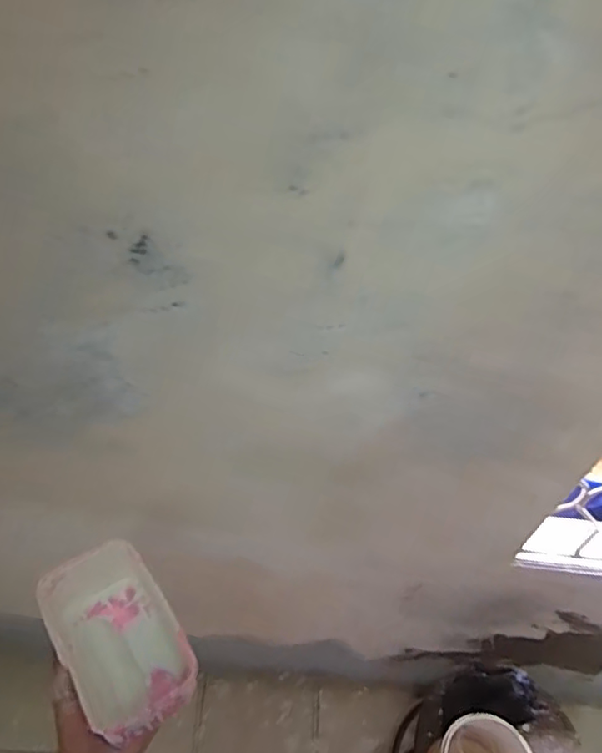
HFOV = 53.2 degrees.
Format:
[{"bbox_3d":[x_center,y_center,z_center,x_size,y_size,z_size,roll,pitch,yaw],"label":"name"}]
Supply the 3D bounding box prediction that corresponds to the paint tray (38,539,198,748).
[{"bbox_3d":[-0.196,0.275,0.641,0.112,0.076,0.194,-27,49,-25],"label":"paint tray"}]

